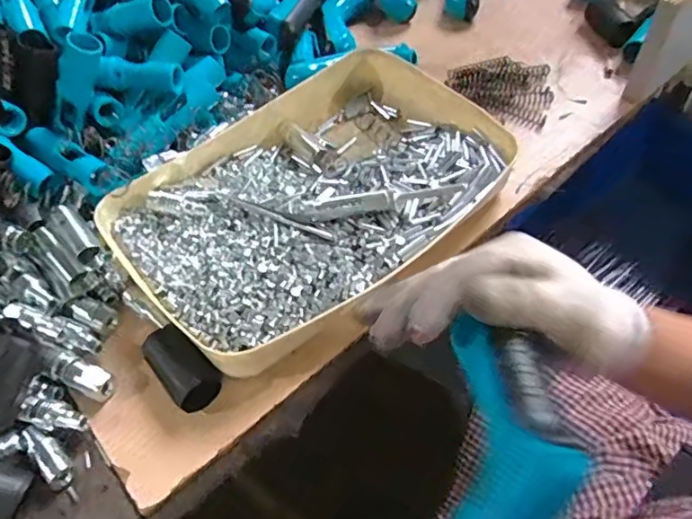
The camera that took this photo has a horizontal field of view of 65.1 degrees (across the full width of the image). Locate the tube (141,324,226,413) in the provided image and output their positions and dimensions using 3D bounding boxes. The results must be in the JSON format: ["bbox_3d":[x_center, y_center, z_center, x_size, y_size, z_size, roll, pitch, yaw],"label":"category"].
[{"bbox_3d":[-0.123,0.083,0.406,0.067,0.036,0.035,35,63,27],"label":"tube"}]

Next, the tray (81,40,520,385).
[{"bbox_3d":[-0.027,-0.061,0.491,0.244,0.043,0.338,36,63,27],"label":"tray"}]

